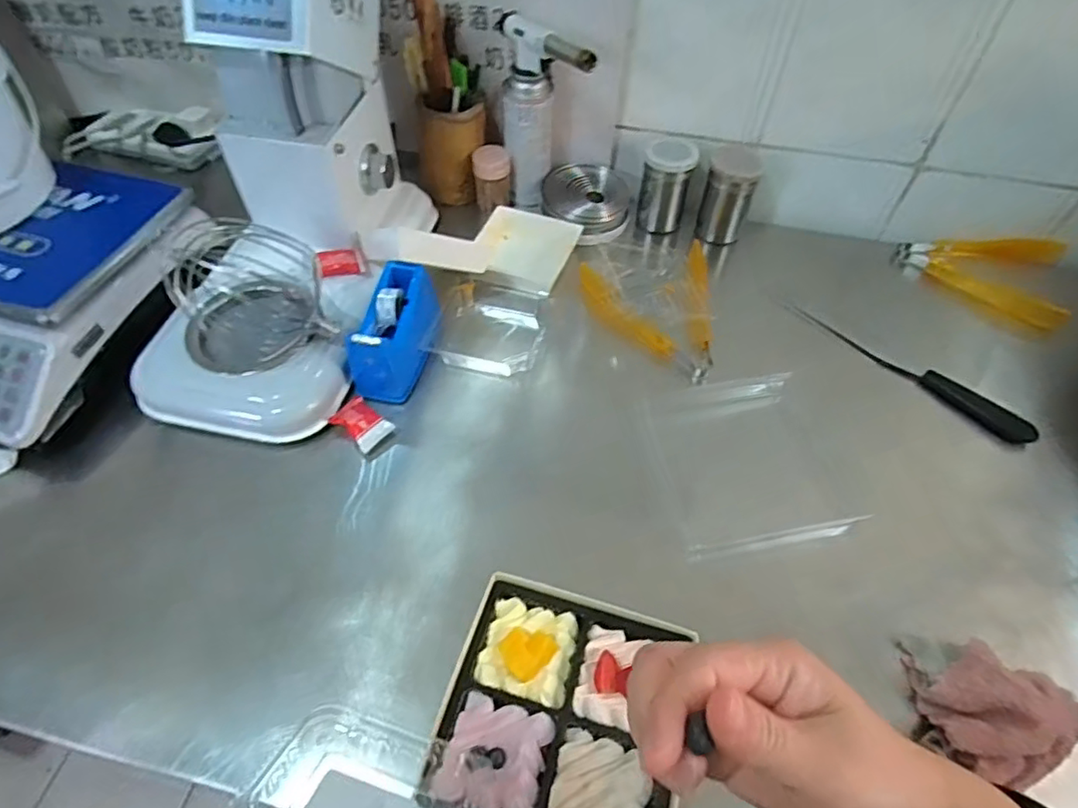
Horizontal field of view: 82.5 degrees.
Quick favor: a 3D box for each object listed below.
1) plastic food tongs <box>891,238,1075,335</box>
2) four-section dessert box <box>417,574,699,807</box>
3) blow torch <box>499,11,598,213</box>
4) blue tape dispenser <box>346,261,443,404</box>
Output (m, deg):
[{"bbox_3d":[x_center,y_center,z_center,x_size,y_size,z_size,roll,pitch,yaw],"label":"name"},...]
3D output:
[{"bbox_3d":[0.572,-0.177,0.797,0.198,0.032,0.161,20,55,13],"label":"plastic food tongs"},{"bbox_3d":[0.018,0.243,0.476,0.176,0.040,0.178,15,54,9],"label":"four-section dessert box"},{"bbox_3d":[0.005,-0.362,0.790,0.100,0.220,0.129,2,53,0],"label":"blow torch"},{"bbox_3d":[-0.161,-0.086,0.674,0.074,0.078,0.138,14,54,9],"label":"blue tape dispenser"}]

